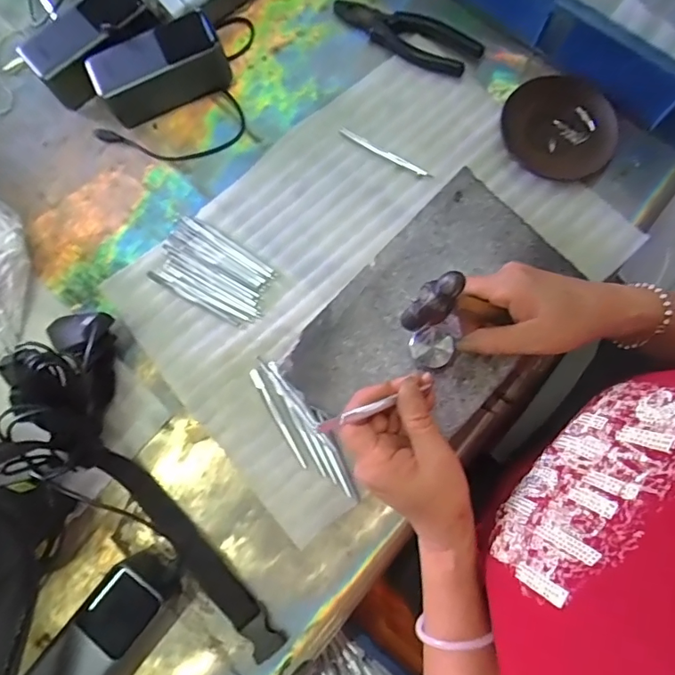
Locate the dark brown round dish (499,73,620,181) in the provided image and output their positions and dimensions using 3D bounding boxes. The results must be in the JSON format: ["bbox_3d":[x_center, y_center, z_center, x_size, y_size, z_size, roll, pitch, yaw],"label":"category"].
[{"bbox_3d":[0.222,-0.209,0.498,0.108,0.023,0.100,0,79,1],"label":"dark brown round dish"}]

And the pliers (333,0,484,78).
[{"bbox_3d":[0.072,-0.328,0.532,0.161,0.016,0.057,33,81,7],"label":"pliers"}]

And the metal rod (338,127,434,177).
[{"bbox_3d":[0.049,-0.189,0.511,0.105,0.008,0.008,32,81,7],"label":"metal rod"}]

